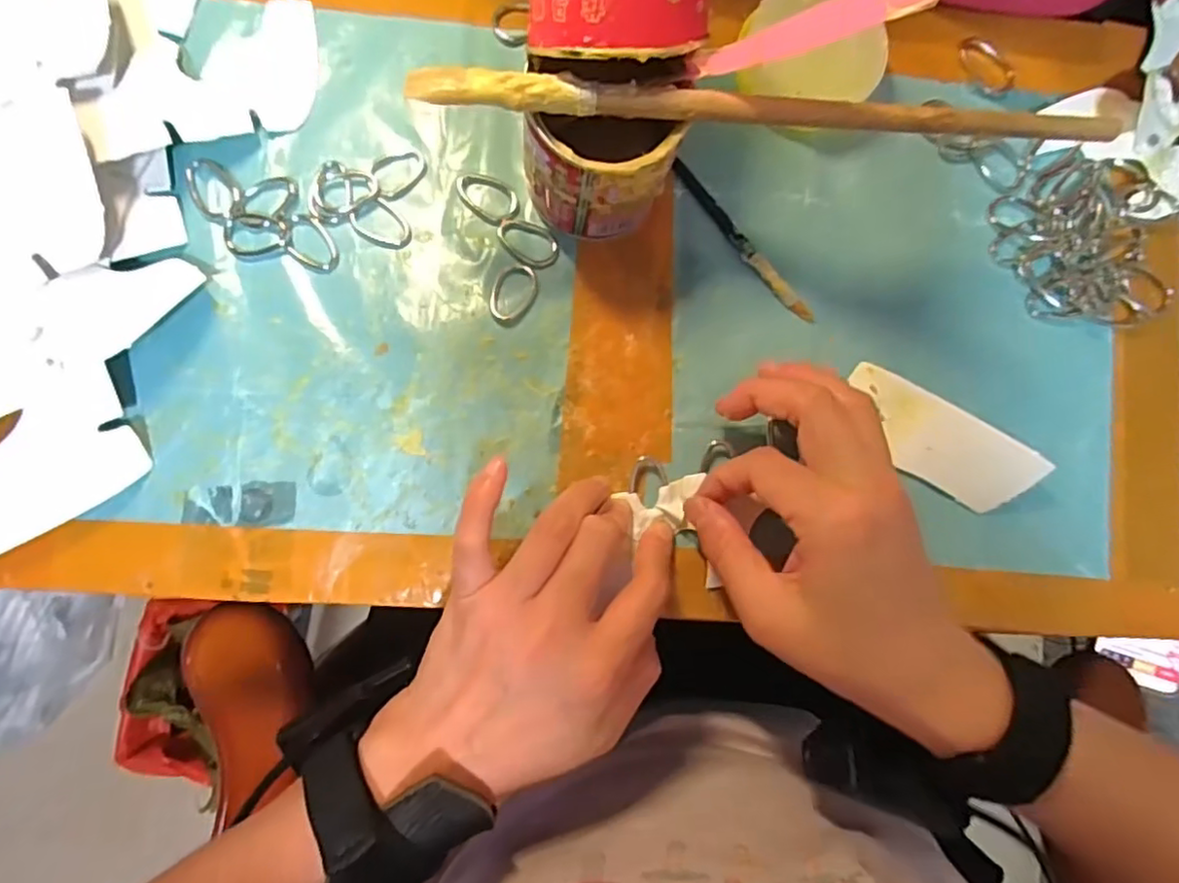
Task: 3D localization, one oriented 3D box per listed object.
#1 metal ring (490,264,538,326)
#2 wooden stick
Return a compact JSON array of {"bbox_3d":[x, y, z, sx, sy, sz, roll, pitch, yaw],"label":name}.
[{"bbox_3d":[-0.035,-0.068,0.297,0.020,0.004,0.030,16,86,-4],"label":"metal ring"},{"bbox_3d":[0.071,-0.123,0.235,0.265,0.009,0.012,1,86,-5],"label":"wooden stick"}]

